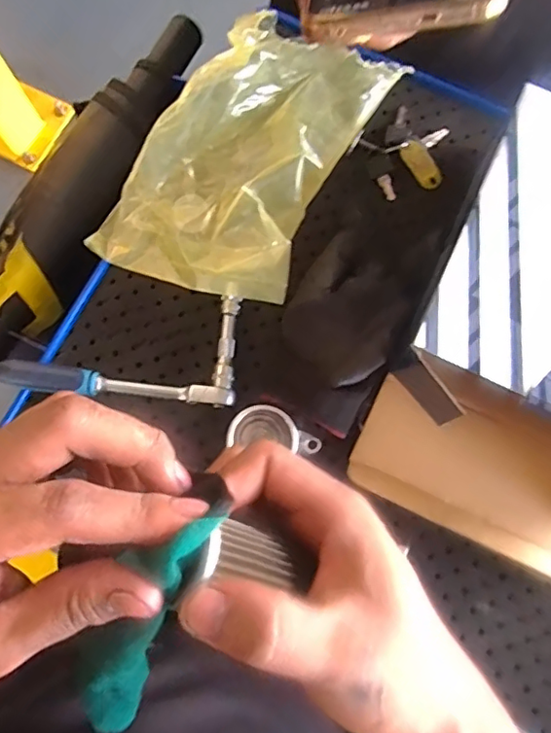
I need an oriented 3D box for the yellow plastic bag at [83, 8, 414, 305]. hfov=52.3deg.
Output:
[{"bbox_3d":[-0.025,-0.176,0.462,0.156,0.058,0.249,30,79,6],"label":"yellow plastic bag"}]

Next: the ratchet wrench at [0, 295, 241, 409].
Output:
[{"bbox_3d":[-0.126,-0.014,0.459,0.186,0.028,0.088,2,78,1],"label":"ratchet wrench"}]

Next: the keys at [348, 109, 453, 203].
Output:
[{"bbox_3d":[0.118,-0.191,0.497,0.083,0.022,0.077,-43,81,-8],"label":"keys"}]

